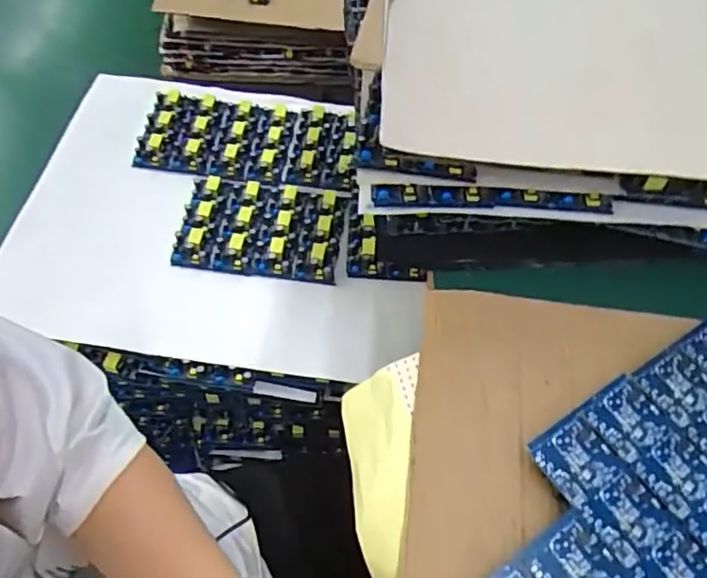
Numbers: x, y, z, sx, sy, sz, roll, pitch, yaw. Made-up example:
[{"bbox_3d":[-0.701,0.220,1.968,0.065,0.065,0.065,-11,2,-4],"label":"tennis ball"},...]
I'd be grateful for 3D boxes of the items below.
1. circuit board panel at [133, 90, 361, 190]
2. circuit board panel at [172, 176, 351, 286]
[{"bbox_3d":[-0.137,-0.199,0.798,0.276,0.021,0.145,4,57,-1],"label":"circuit board panel"},{"bbox_3d":[-0.108,-0.077,0.724,0.190,0.021,0.132,7,57,1],"label":"circuit board panel"}]

